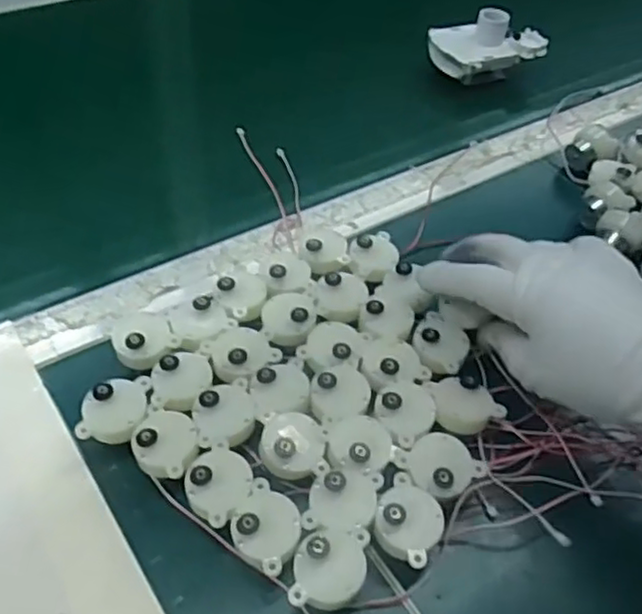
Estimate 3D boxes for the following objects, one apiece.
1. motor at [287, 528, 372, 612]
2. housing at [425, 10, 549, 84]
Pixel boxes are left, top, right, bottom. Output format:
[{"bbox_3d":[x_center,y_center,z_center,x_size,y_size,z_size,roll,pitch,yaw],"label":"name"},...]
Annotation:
[{"bbox_3d":[0.004,0.121,0.312,0.032,0.028,0.037,9,48,1],"label":"motor"},{"bbox_3d":[0.153,-0.237,0.630,0.104,0.051,0.058,8,48,0],"label":"housing"}]

